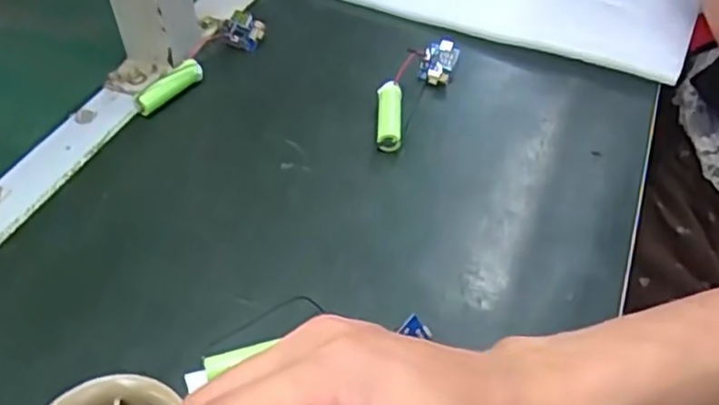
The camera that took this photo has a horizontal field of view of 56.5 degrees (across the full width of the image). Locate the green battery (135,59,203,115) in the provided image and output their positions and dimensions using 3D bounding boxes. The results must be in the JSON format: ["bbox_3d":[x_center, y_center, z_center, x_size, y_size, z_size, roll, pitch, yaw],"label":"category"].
[{"bbox_3d":[-0.120,-0.073,0.425,0.010,0.015,0.049,28,52,22],"label":"green battery"}]

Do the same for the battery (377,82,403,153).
[{"bbox_3d":[0.019,-0.054,0.415,0.015,0.018,0.050,2,46,0],"label":"battery"}]

